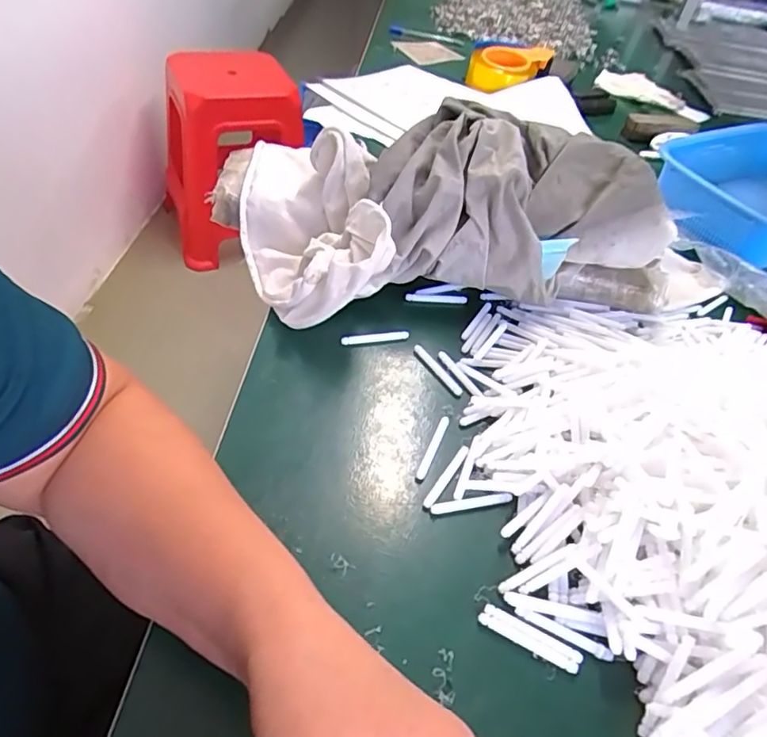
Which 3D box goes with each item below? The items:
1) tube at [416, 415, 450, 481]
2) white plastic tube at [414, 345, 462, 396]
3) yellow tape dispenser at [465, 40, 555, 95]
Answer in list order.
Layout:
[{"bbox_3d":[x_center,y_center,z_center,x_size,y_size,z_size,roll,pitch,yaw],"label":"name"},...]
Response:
[{"bbox_3d":[0.037,0.058,0.411,0.007,0.005,0.060,23,48,10],"label":"tube"},{"bbox_3d":[0.046,0.001,0.465,0.008,0.009,0.057,-25,57,-29],"label":"white plastic tube"},{"bbox_3d":[0.204,-0.509,0.932,0.101,0.058,0.140,36,51,21],"label":"yellow tape dispenser"}]

